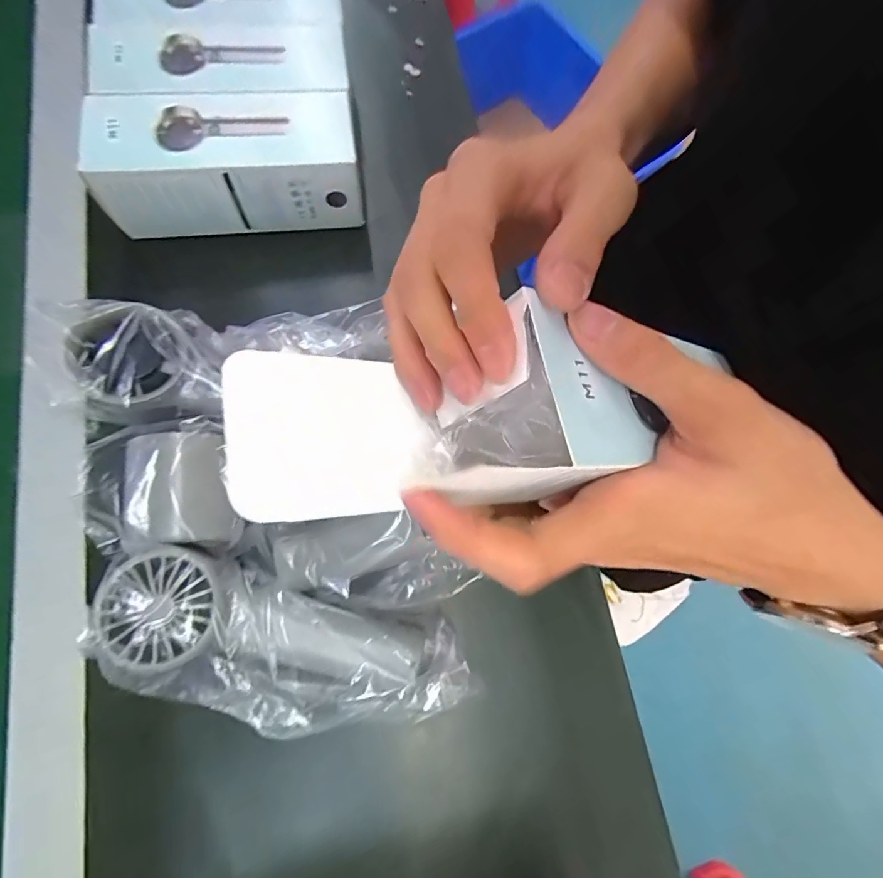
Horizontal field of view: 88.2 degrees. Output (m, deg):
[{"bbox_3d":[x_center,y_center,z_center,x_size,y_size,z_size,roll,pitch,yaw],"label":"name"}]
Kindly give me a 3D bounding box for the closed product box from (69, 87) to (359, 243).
[{"bbox_3d":[-0.141,-0.187,0.305,0.162,0.066,0.060,-7,75,-4],"label":"closed product box"}]

